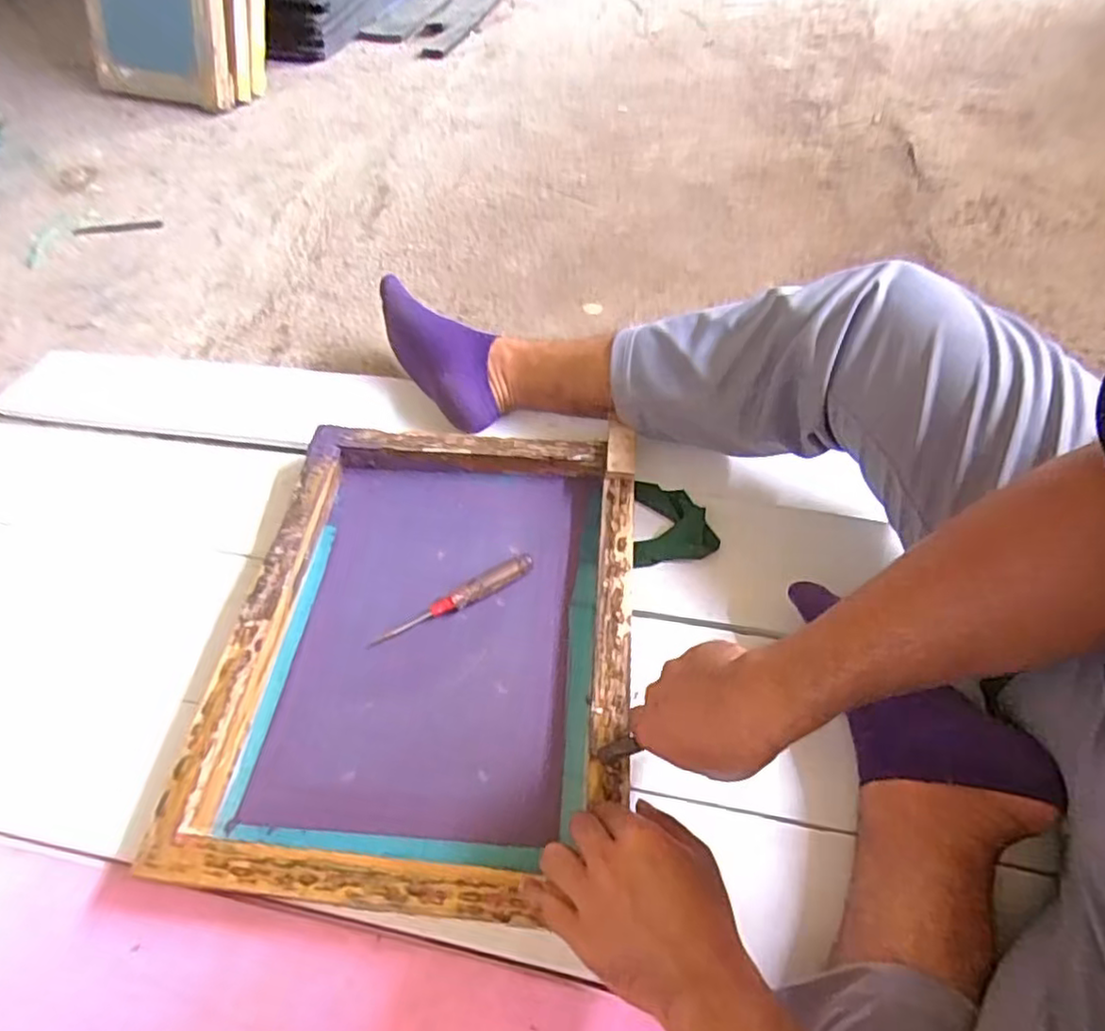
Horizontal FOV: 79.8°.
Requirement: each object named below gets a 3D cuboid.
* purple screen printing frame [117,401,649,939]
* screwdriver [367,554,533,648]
[{"bbox_3d":[-0.108,0.105,0.611,0.348,0.048,0.443,4,54,4],"label":"purple screen printing frame"},{"bbox_3d":[-0.094,0.084,0.644,0.172,0.016,0.023,-27,58,-17],"label":"screwdriver"}]

